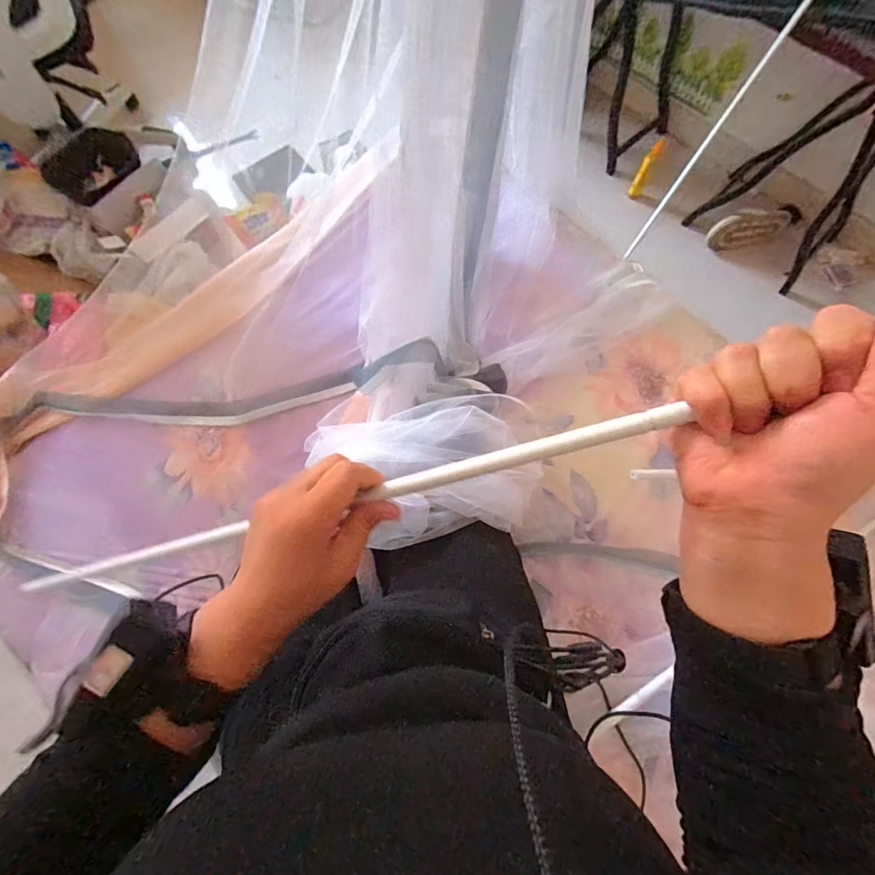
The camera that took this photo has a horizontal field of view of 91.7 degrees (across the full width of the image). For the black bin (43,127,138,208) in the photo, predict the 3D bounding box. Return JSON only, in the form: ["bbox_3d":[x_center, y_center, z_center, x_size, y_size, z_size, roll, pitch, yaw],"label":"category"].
[{"bbox_3d":[-1.024,-0.827,1.269,0.141,0.123,0.262,25,75,7],"label":"black bin"}]

